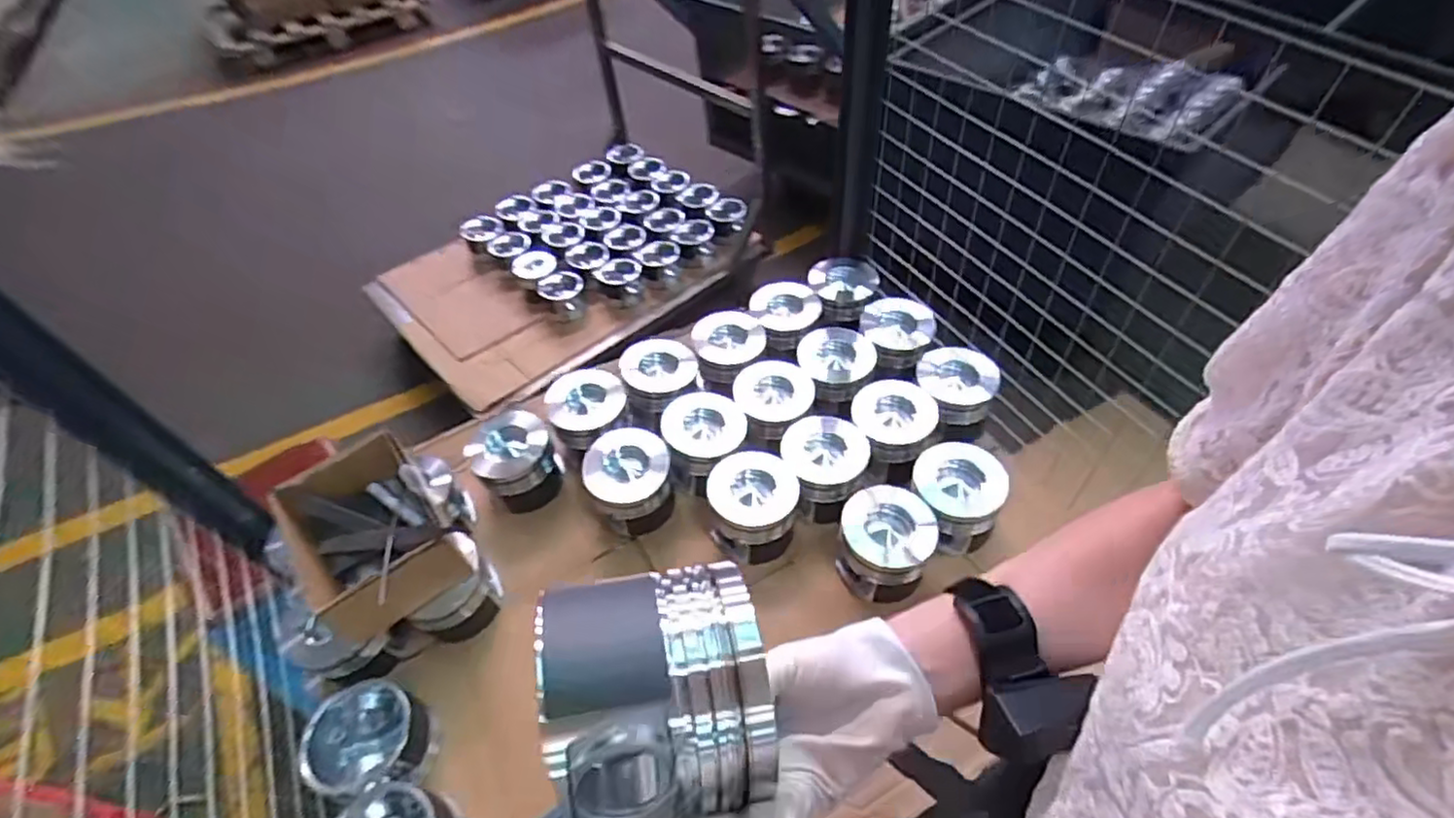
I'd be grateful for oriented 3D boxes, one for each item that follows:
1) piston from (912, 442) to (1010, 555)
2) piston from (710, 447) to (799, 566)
[{"bbox_3d":[0.300,0.110,0.880,0.107,0.092,0.119,-16,50,-7],"label":"piston"},{"bbox_3d":[0.037,0.133,0.897,0.113,0.106,0.110,-3,50,4],"label":"piston"}]

